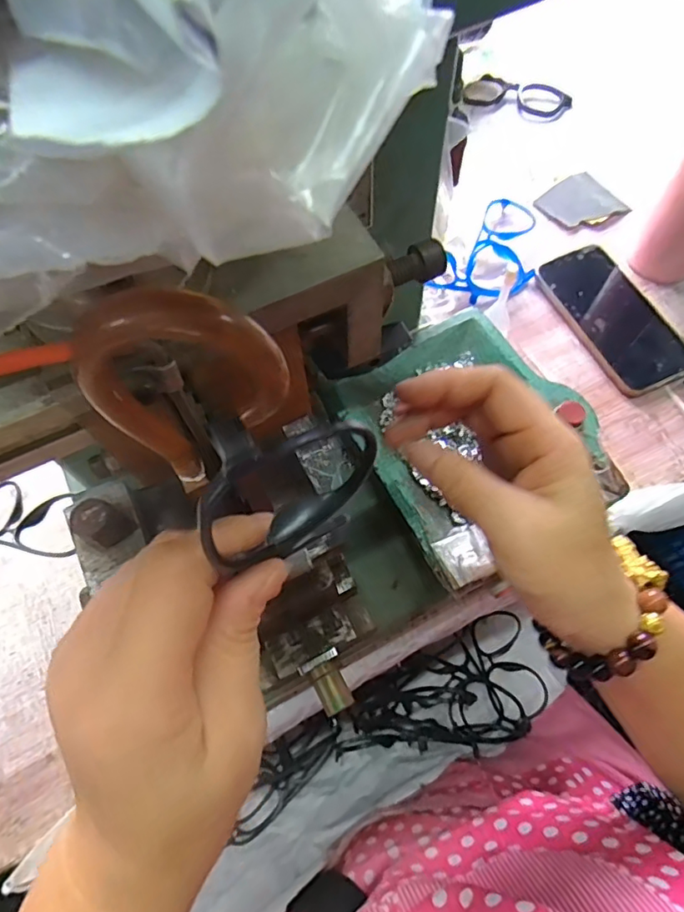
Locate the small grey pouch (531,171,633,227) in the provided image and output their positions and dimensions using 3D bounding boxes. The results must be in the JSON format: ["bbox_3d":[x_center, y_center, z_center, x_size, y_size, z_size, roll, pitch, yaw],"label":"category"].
[{"bbox_3d":[0.255,-0.269,0.574,0.074,0.010,0.068,-33,68,-11],"label":"small grey pouch"}]

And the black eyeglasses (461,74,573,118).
[{"bbox_3d":[0.210,-0.437,0.648,0.128,0.022,0.051,9,66,8],"label":"black eyeglasses"}]

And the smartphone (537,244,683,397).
[{"bbox_3d":[0.259,-0.133,0.509,0.086,0.011,0.158,-23,66,-7],"label":"smartphone"}]

